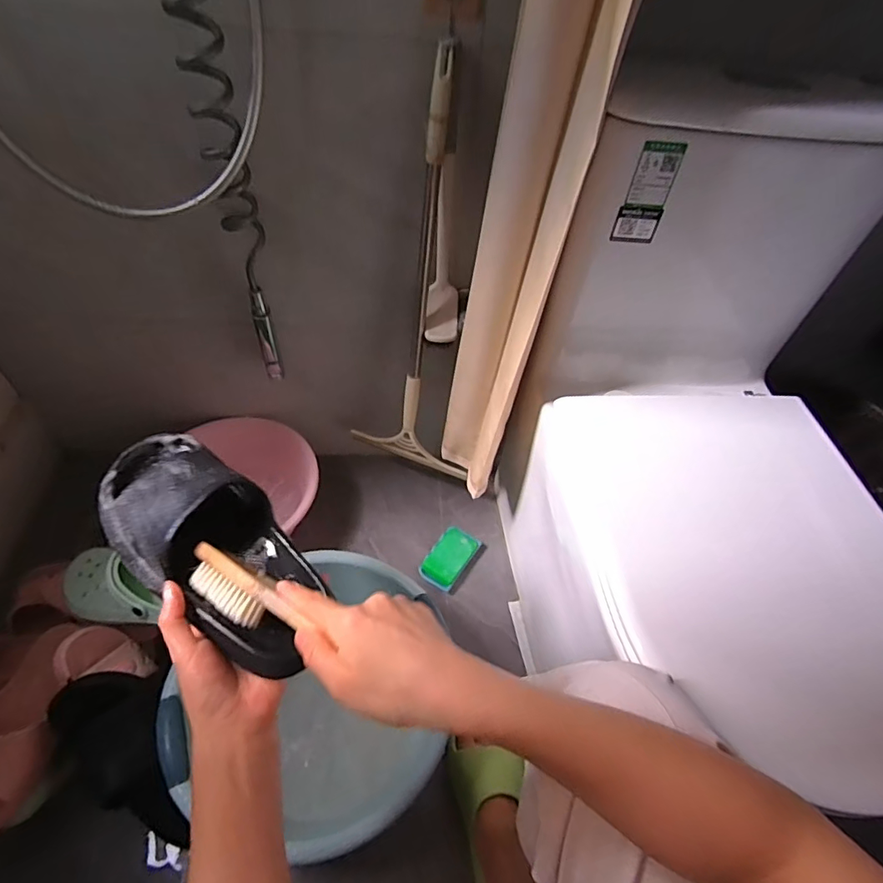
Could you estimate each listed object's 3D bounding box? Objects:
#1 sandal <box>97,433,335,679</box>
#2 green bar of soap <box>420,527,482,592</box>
[{"bbox_3d":[-0.203,0.081,0.431,0.260,0.063,0.112,43,56,17],"label":"sandal"},{"bbox_3d":[0.016,0.221,0.952,0.074,0.032,0.119,28,52,18],"label":"green bar of soap"}]

